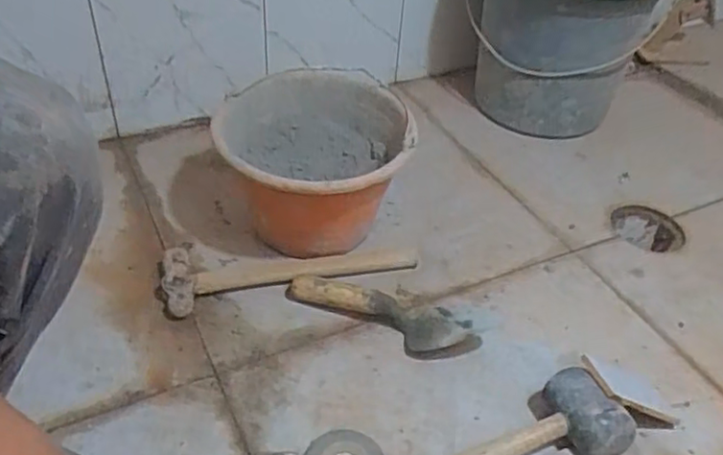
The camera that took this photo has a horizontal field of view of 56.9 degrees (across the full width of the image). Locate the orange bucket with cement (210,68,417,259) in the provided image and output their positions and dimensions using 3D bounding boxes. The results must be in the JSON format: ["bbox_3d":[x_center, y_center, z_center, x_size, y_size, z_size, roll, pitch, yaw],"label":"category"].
[{"bbox_3d":[-0.063,-0.075,0.868,0.226,0.159,0.253,-3,41,-9],"label":"orange bucket with cement"}]

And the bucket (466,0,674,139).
[{"bbox_3d":[0.319,-0.328,1.113,0.277,0.298,0.279,2,40,-2],"label":"bucket"}]

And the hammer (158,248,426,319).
[{"bbox_3d":[-0.084,0.053,0.821,0.310,0.032,0.101,-4,41,-10],"label":"hammer"}]

